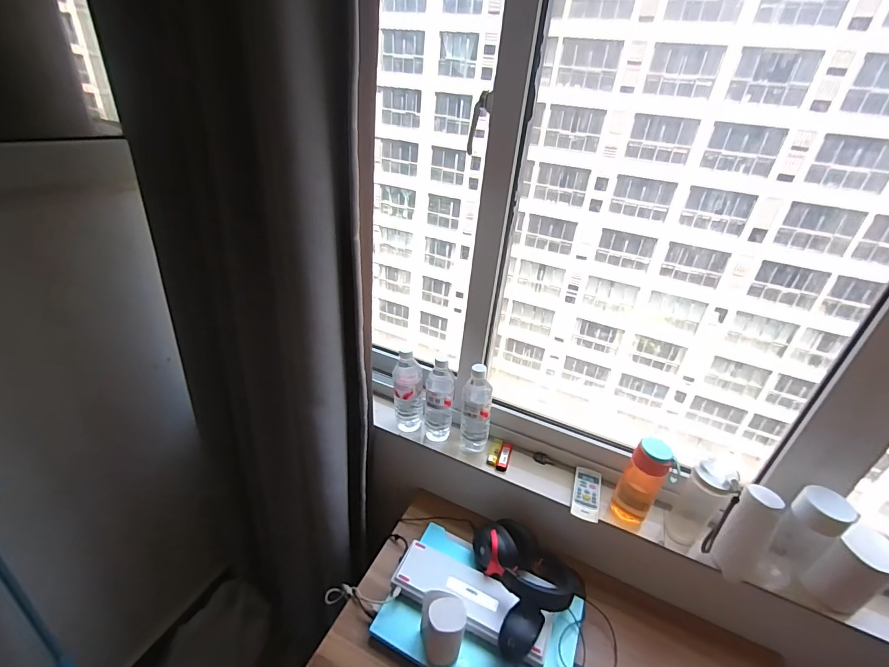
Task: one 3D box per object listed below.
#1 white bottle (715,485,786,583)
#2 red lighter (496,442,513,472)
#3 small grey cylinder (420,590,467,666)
[{"bbox_3d":[0.556,0.369,0.753,0.082,0.161,0.076,-19,39,-36],"label":"white bottle"},{"bbox_3d":[0.141,0.286,0.961,0.025,0.022,0.077,14,31,13],"label":"red lighter"},{"bbox_3d":[-0.004,0.508,0.711,0.070,0.123,0.069,4,30,-3],"label":"small grey cylinder"}]

